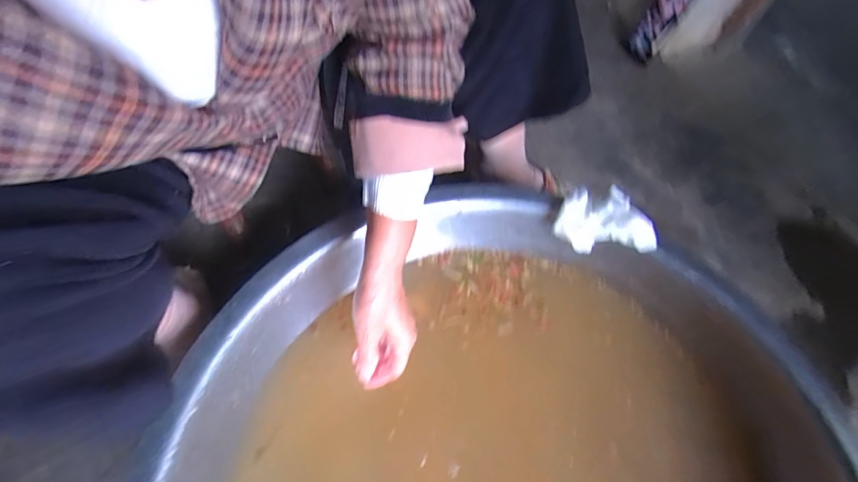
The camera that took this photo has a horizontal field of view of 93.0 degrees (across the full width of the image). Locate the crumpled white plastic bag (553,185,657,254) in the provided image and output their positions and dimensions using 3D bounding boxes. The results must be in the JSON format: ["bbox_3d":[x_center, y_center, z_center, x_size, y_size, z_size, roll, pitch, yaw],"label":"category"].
[{"bbox_3d":[0.212,-0.029,0.500,0.109,0.042,0.079,8,58,4],"label":"crumpled white plastic bag"}]

